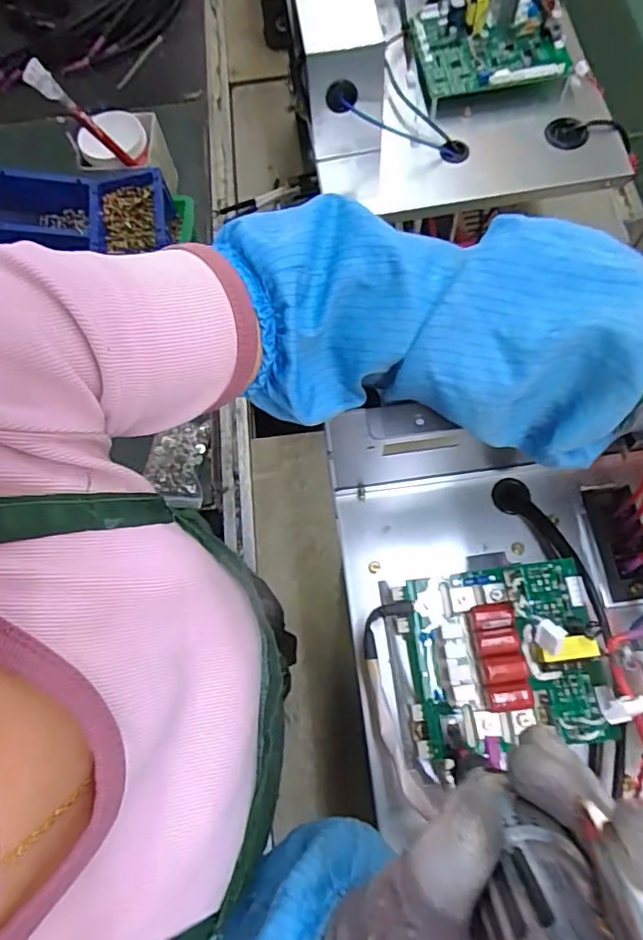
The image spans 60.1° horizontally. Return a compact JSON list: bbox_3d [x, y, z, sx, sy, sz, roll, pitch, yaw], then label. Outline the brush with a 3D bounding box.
[{"bbox_3d":[-0.304,-0.449,0.718,0.036,0.197,0.021,26,96,12],"label":"brush"}]

